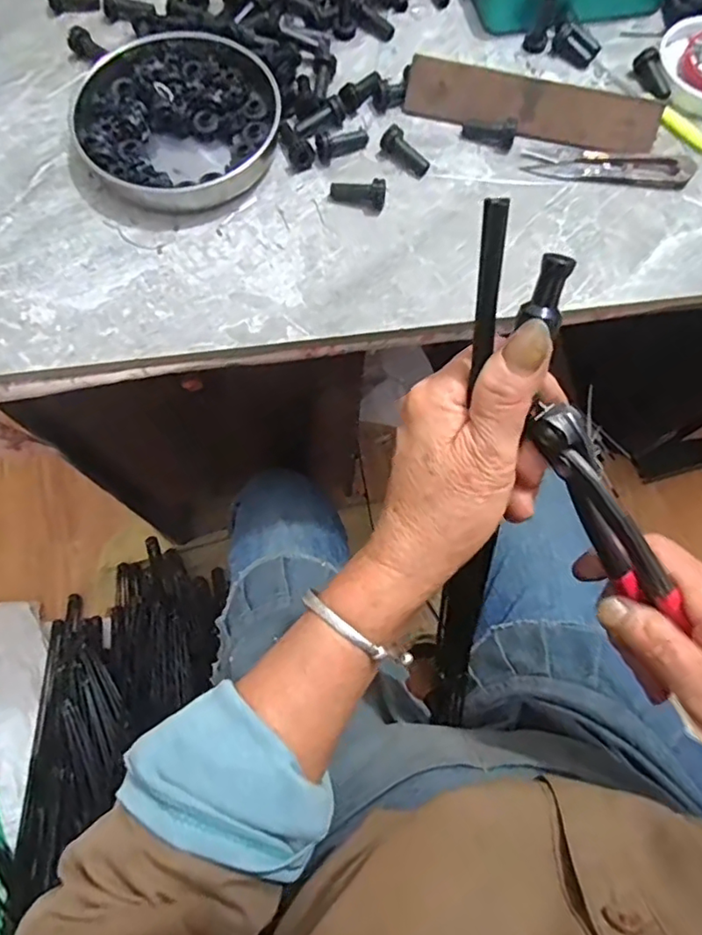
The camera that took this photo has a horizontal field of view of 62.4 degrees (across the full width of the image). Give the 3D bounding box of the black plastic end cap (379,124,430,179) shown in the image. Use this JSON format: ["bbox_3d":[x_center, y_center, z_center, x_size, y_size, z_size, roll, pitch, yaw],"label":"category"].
[{"bbox_3d":[0.039,-0.222,0.408,0.039,0.012,0.012,43,75,-3],"label":"black plastic end cap"}]

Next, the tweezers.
[{"bbox_3d":[0.186,-0.213,0.415,0.119,0.006,0.026,4,70,0],"label":"tweezers"}]

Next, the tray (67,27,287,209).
[{"bbox_3d":[-0.123,-0.245,0.407,0.139,0.026,0.135,0,70,-1],"label":"tray"}]

